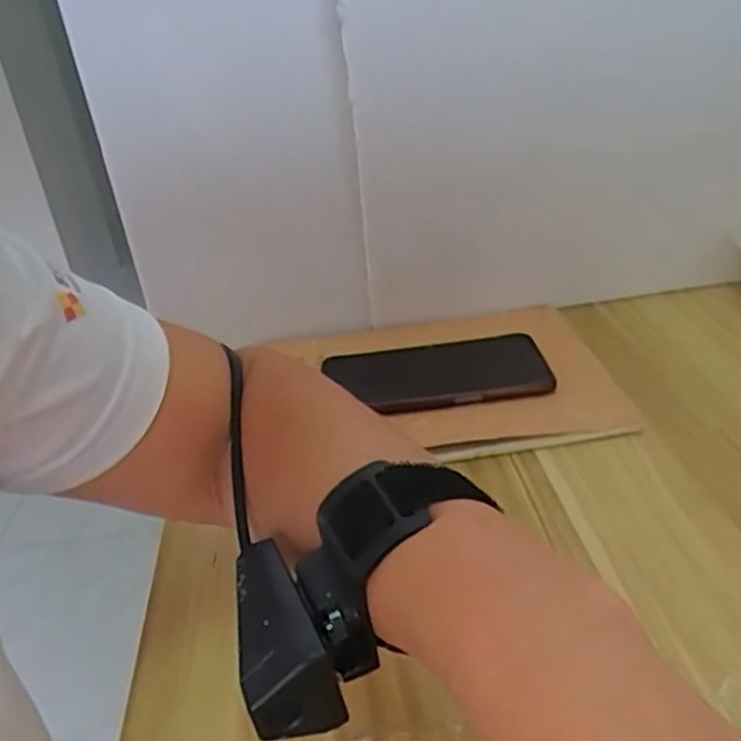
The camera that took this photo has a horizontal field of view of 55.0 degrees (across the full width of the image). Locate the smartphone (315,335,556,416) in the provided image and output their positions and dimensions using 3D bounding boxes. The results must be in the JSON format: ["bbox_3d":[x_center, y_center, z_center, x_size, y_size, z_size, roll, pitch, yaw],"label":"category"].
[{"bbox_3d":[0.046,0.003,0.520,0.161,0.012,0.079,-3,32,6],"label":"smartphone"}]

